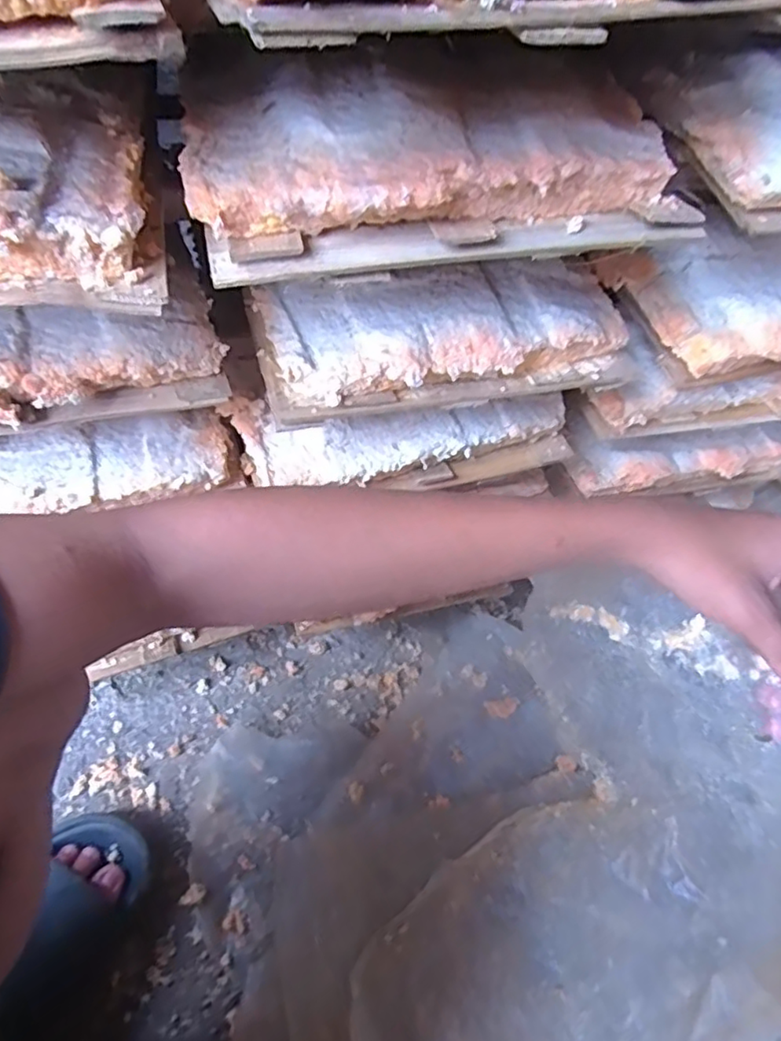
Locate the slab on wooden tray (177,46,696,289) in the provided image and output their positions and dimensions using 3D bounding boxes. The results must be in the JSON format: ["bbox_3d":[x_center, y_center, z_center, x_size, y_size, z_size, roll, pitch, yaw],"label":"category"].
[{"bbox_3d":[0.021,-0.175,0.278,0.223,0.056,0.114,-5,57,-9],"label":"slab on wooden tray"}]

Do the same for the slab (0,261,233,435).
[{"bbox_3d":[-0.201,-0.083,0.301,0.221,0.045,0.091,-18,59,-16],"label":"slab"}]

